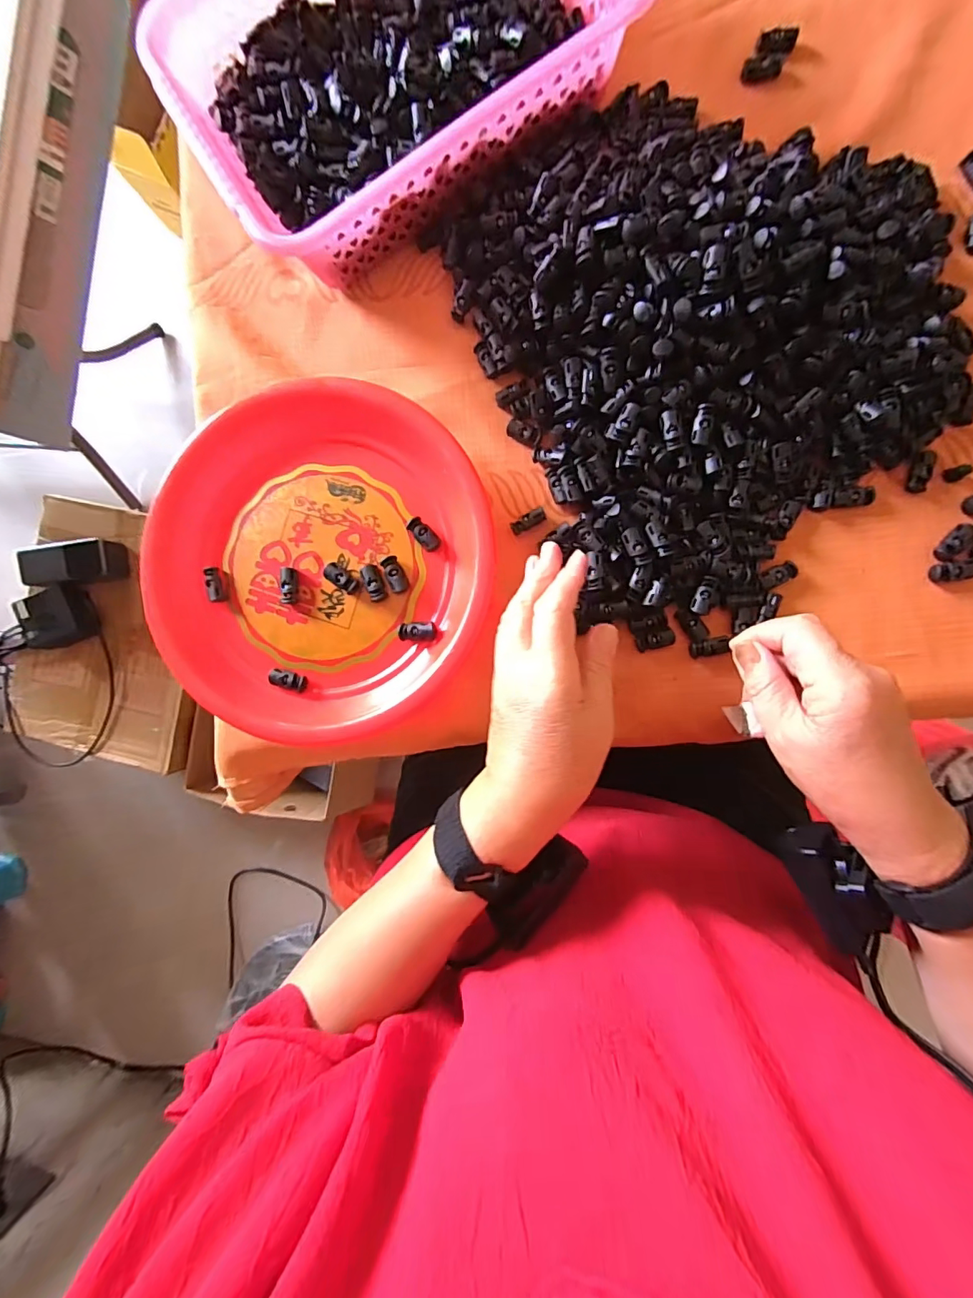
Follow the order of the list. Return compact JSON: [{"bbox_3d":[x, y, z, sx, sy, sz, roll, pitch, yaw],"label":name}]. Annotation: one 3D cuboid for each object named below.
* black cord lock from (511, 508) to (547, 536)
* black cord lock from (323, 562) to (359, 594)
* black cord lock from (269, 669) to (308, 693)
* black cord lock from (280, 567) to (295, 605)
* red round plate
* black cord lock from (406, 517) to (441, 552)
[{"bbox_3d":[0.032,-0.097,0.372,0.027,0.011,0.011,-28,88,4],"label":"black cord lock"},{"bbox_3d":[-0.108,-0.053,0.363,0.027,0.009,0.014,35,92,4],"label":"black cord lock"},{"bbox_3d":[-0.149,0.024,0.368,0.027,0.008,0.013,16,91,4],"label":"black cord lock"},{"bbox_3d":[-0.151,-0.047,0.370,0.011,0.008,0.027,7,104,5],"label":"black cord lock"},{"bbox_3d":[-0.125,-0.069,0.370,0.264,0.040,0.245,0,90,5],"label":"red round plate"},{"bbox_3d":[-0.046,-0.084,0.360,0.014,0.007,0.027,-39,87,3],"label":"black cord lock"}]

